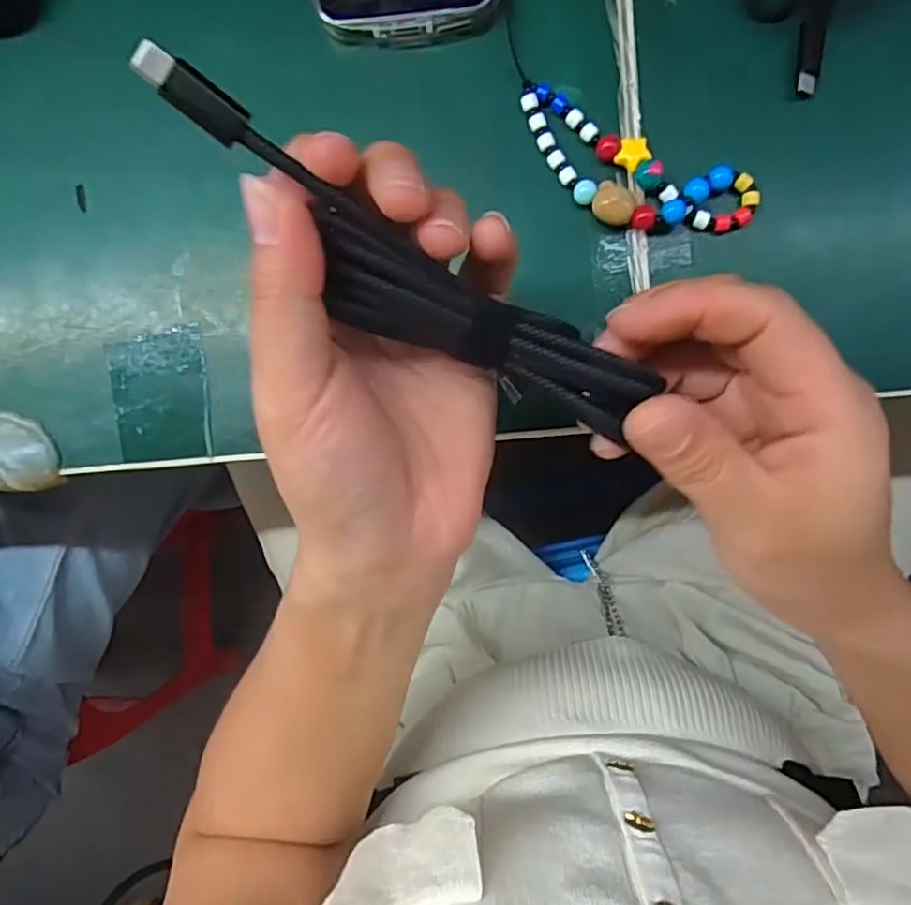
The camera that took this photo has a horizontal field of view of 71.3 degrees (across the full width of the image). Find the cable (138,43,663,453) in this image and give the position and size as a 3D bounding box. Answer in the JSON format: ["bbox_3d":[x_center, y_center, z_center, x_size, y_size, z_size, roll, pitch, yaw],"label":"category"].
[{"bbox_3d":[-0.016,-0.046,0.168,0.144,0.019,0.031,32,96,-12],"label":"cable"}]

